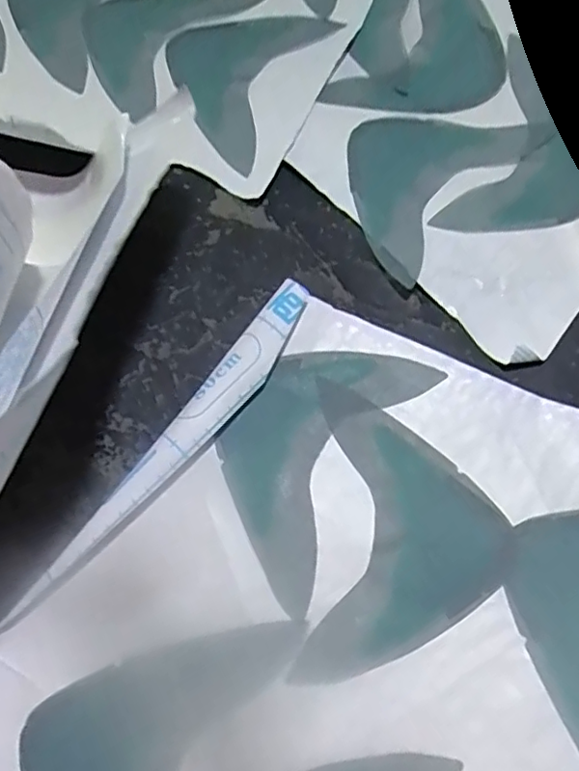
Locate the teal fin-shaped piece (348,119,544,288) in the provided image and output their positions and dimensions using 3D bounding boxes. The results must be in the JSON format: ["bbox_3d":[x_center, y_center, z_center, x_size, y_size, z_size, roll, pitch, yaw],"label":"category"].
[{"bbox_3d":[0.095,-0.162,0.454,0.113,0.008,0.165,39,73,15],"label":"teal fin-shaped piece"}]

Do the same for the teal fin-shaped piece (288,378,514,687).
[{"bbox_3d":[0.068,0.086,0.352,0.112,0.008,0.166,7,68,3],"label":"teal fin-shaped piece"}]

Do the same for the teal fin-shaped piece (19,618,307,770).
[{"bbox_3d":[-0.076,0.192,0.305,0.112,0.012,0.170,18,69,8],"label":"teal fin-shaped piece"}]

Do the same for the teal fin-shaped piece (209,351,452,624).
[{"bbox_3d":[0.010,0.039,0.372,0.094,0.007,0.166,28,71,12],"label":"teal fin-shaped piece"}]

